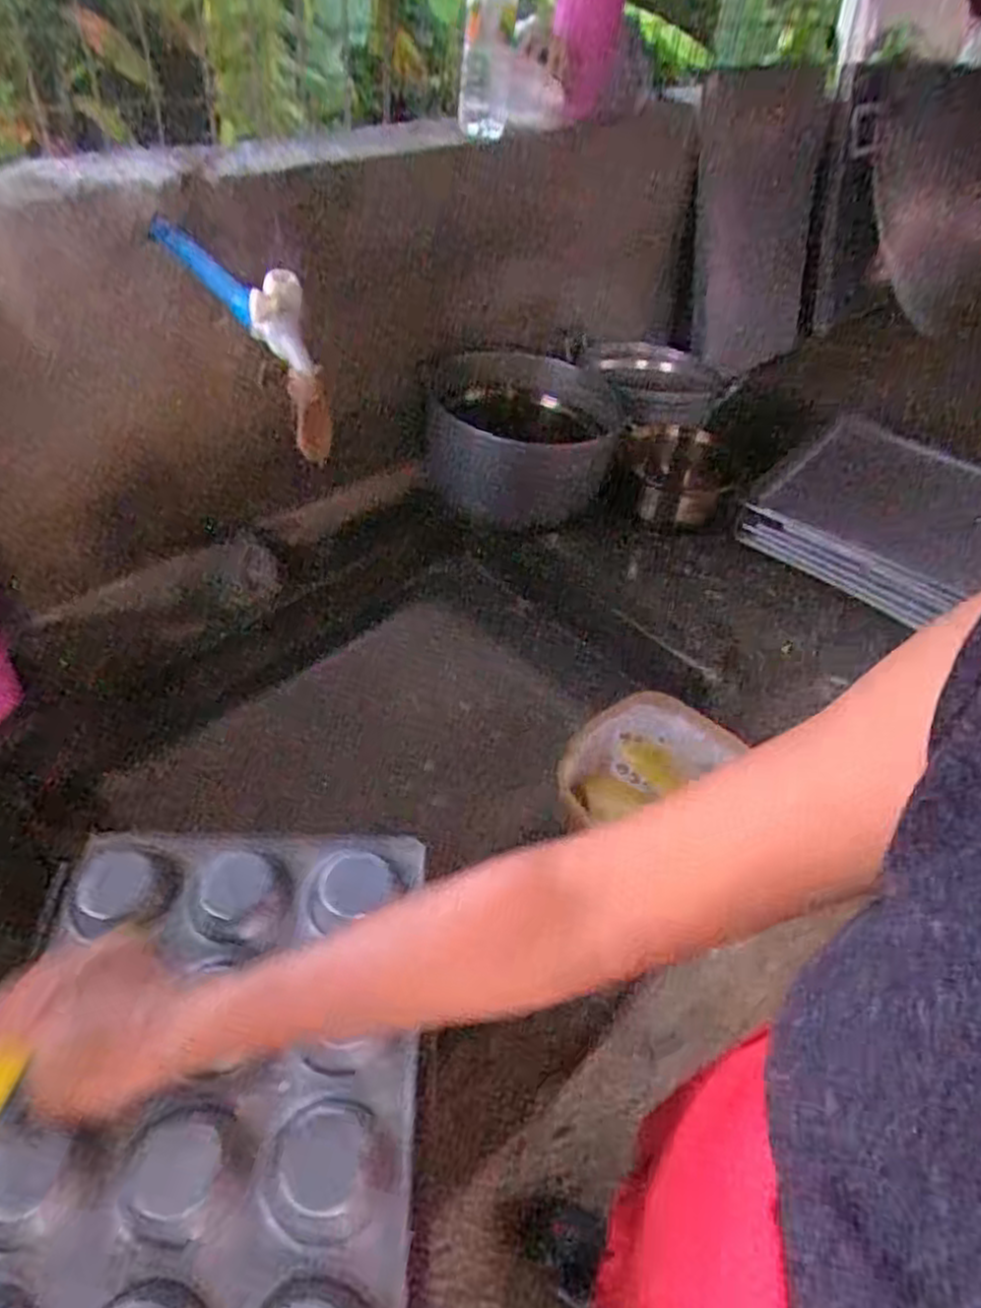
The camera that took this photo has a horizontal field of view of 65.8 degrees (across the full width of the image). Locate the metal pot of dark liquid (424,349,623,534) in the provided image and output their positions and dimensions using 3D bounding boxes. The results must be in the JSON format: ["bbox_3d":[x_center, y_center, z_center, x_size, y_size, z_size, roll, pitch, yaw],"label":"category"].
[{"bbox_3d":[0.040,-0.303,1.014,0.224,0.137,0.240,4,45,-4],"label":"metal pot of dark liquid"}]

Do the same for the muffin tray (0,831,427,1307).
[{"bbox_3d":[-0.160,0.245,0.425,0.237,0.033,0.325,0,50,-3],"label":"muffin tray"}]

